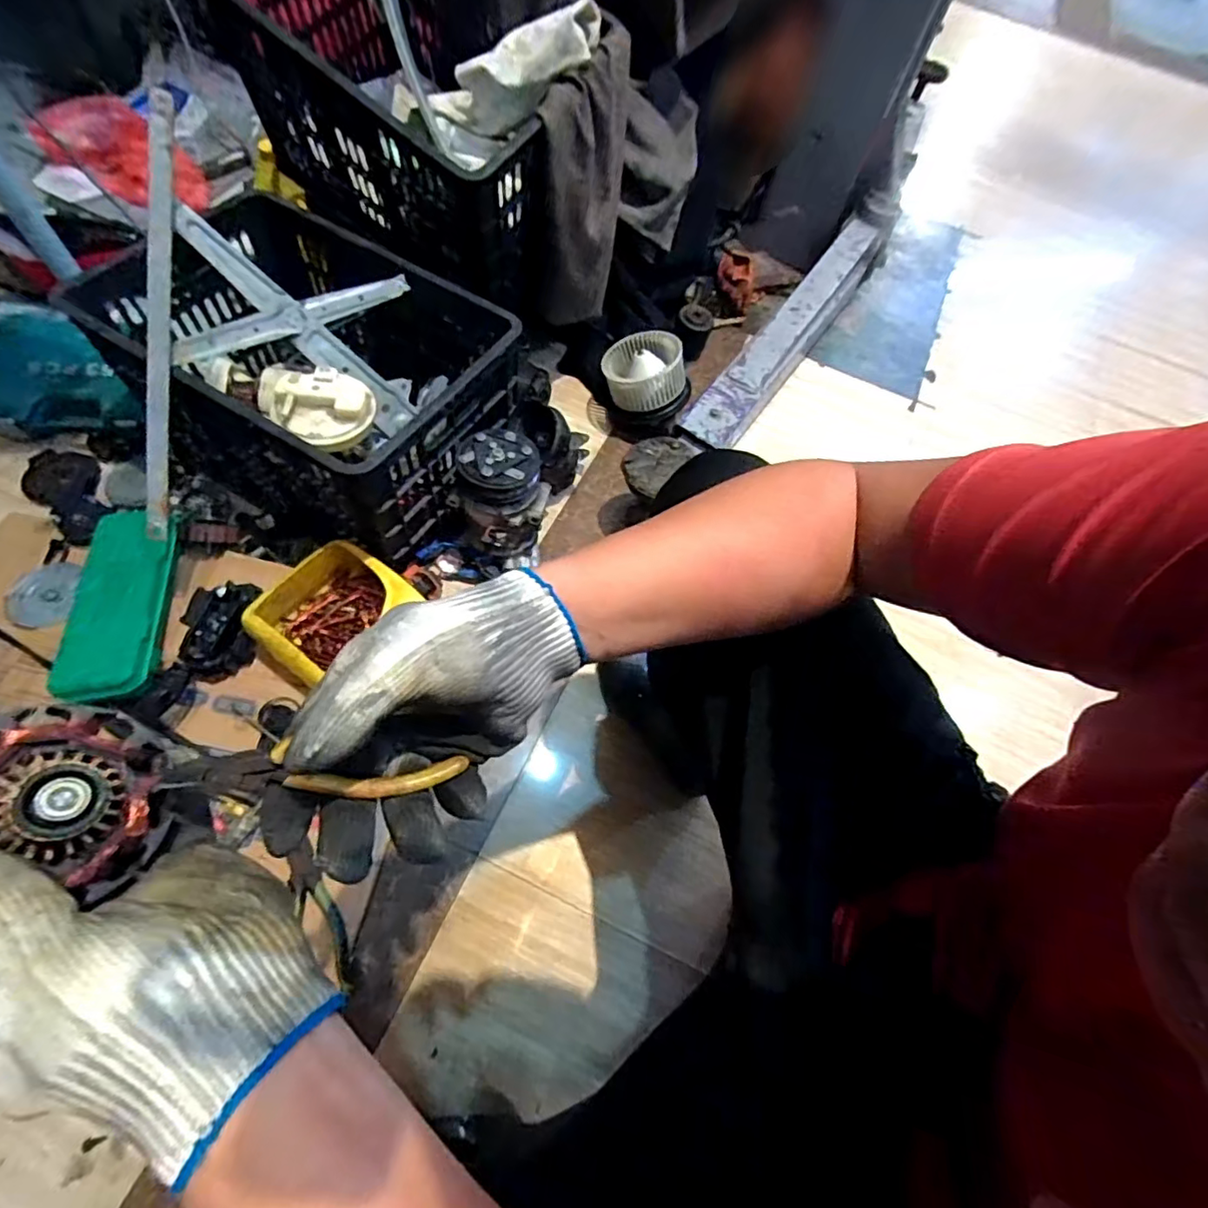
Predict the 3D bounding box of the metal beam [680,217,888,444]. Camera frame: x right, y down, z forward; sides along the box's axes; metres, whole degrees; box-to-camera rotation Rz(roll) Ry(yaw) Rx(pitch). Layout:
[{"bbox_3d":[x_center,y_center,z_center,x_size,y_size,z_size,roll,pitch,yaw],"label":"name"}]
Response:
[{"bbox_3d":[0.397,-0.585,1.150,0.108,0.074,0.828,32,64,10],"label":"metal beam"}]

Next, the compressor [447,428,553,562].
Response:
[{"bbox_3d":[-0.151,-0.158,0.826,0.127,0.153,0.115,-32,71,-20],"label":"compressor"}]

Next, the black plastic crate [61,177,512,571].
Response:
[{"bbox_3d":[-0.413,-0.336,0.850,0.523,0.262,0.373,28,64,8],"label":"black plastic crate"}]

